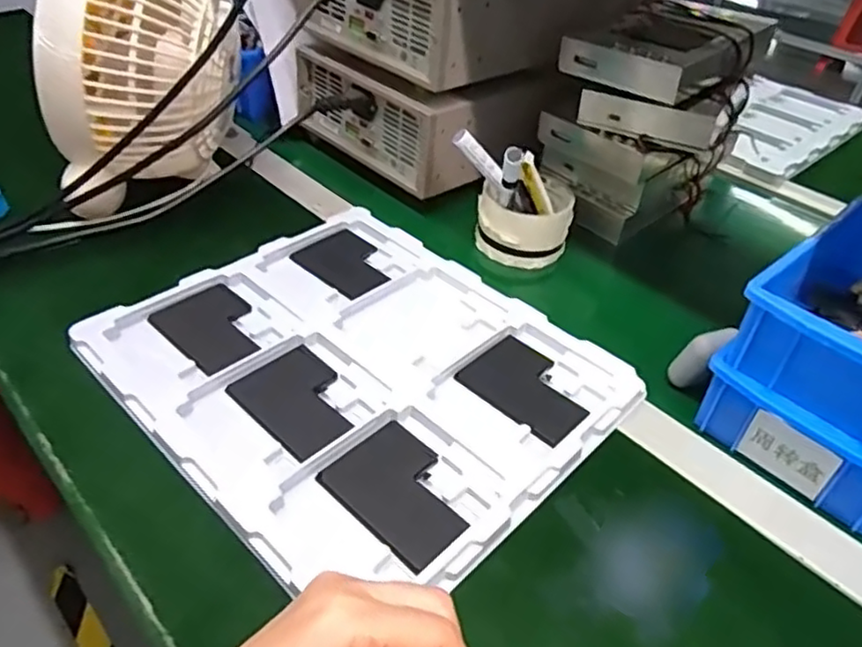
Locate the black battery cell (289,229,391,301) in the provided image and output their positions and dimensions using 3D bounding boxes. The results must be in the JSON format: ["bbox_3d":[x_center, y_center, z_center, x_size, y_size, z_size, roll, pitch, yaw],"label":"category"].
[{"bbox_3d":[-0.069,-0.052,0.561,0.081,0.008,0.063,34,48,29],"label":"black battery cell"}]

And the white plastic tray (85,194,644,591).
[{"bbox_3d":[-0.050,0.023,0.463,0.308,0.018,0.273,34,48,30],"label":"white plastic tray"}]

